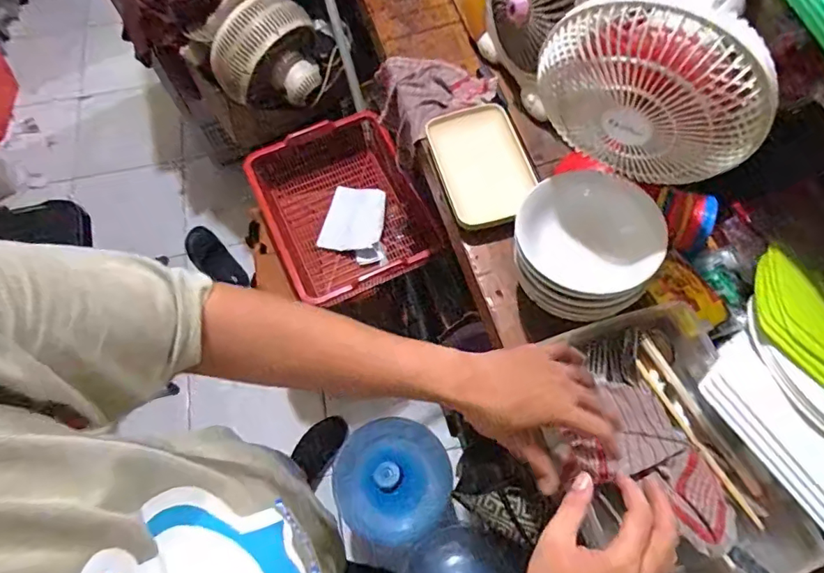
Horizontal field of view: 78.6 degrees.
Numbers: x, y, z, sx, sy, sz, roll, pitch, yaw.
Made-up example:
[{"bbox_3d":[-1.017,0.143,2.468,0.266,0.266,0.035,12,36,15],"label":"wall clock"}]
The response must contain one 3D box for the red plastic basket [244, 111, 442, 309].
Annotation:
[{"bbox_3d":[-0.145,-0.160,1.092,0.328,0.150,0.385,-24,68,-8],"label":"red plastic basket"}]

